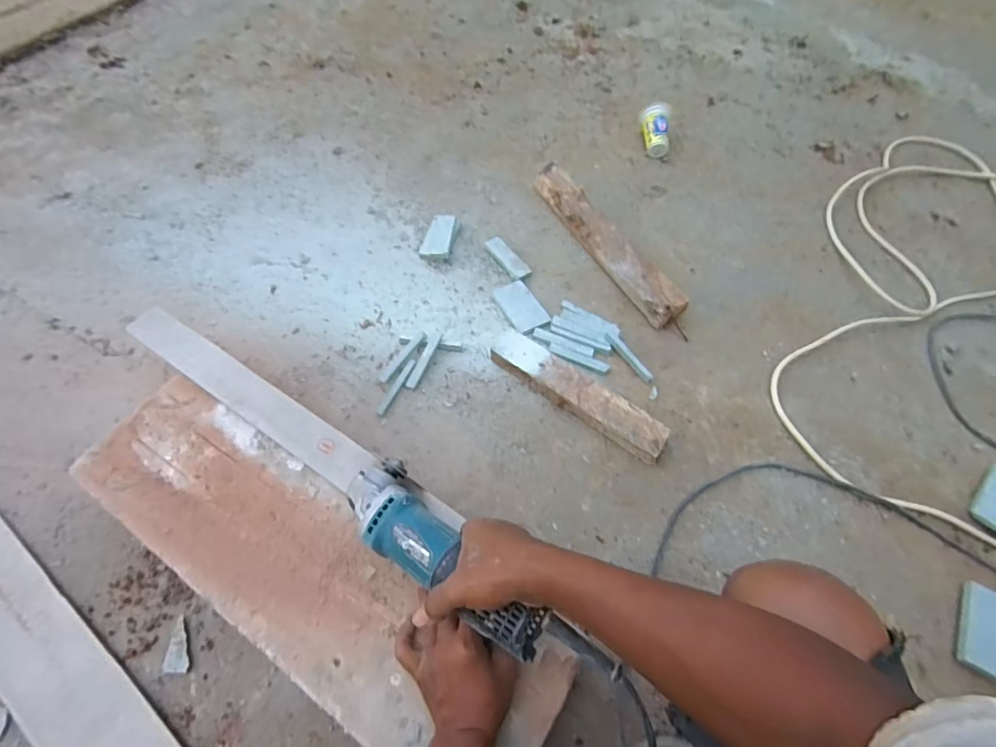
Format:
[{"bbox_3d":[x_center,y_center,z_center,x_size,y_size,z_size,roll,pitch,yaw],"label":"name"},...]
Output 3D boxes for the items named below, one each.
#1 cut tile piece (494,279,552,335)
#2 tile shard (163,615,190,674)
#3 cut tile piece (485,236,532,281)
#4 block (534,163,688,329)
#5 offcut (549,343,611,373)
[{"bbox_3d":[0.040,-0.112,0.808,0.058,0.014,0.109,-26,65,-15],"label":"cut tile piece"},{"bbox_3d":[-0.372,0.319,0.569,0.026,0.007,0.058,0,61,-2],"label":"tile shard"},{"bbox_3d":[0.016,-0.202,0.855,0.032,0.015,0.100,-32,67,-18],"label":"cut tile piece"},{"bbox_3d":[0.185,-0.244,0.866,0.056,0.053,0.403,-25,65,-15],"label":"block"},{"bbox_3d":[0.129,-0.026,0.765,0.099,0.005,0.017,23,63,10],"label":"offcut"}]

